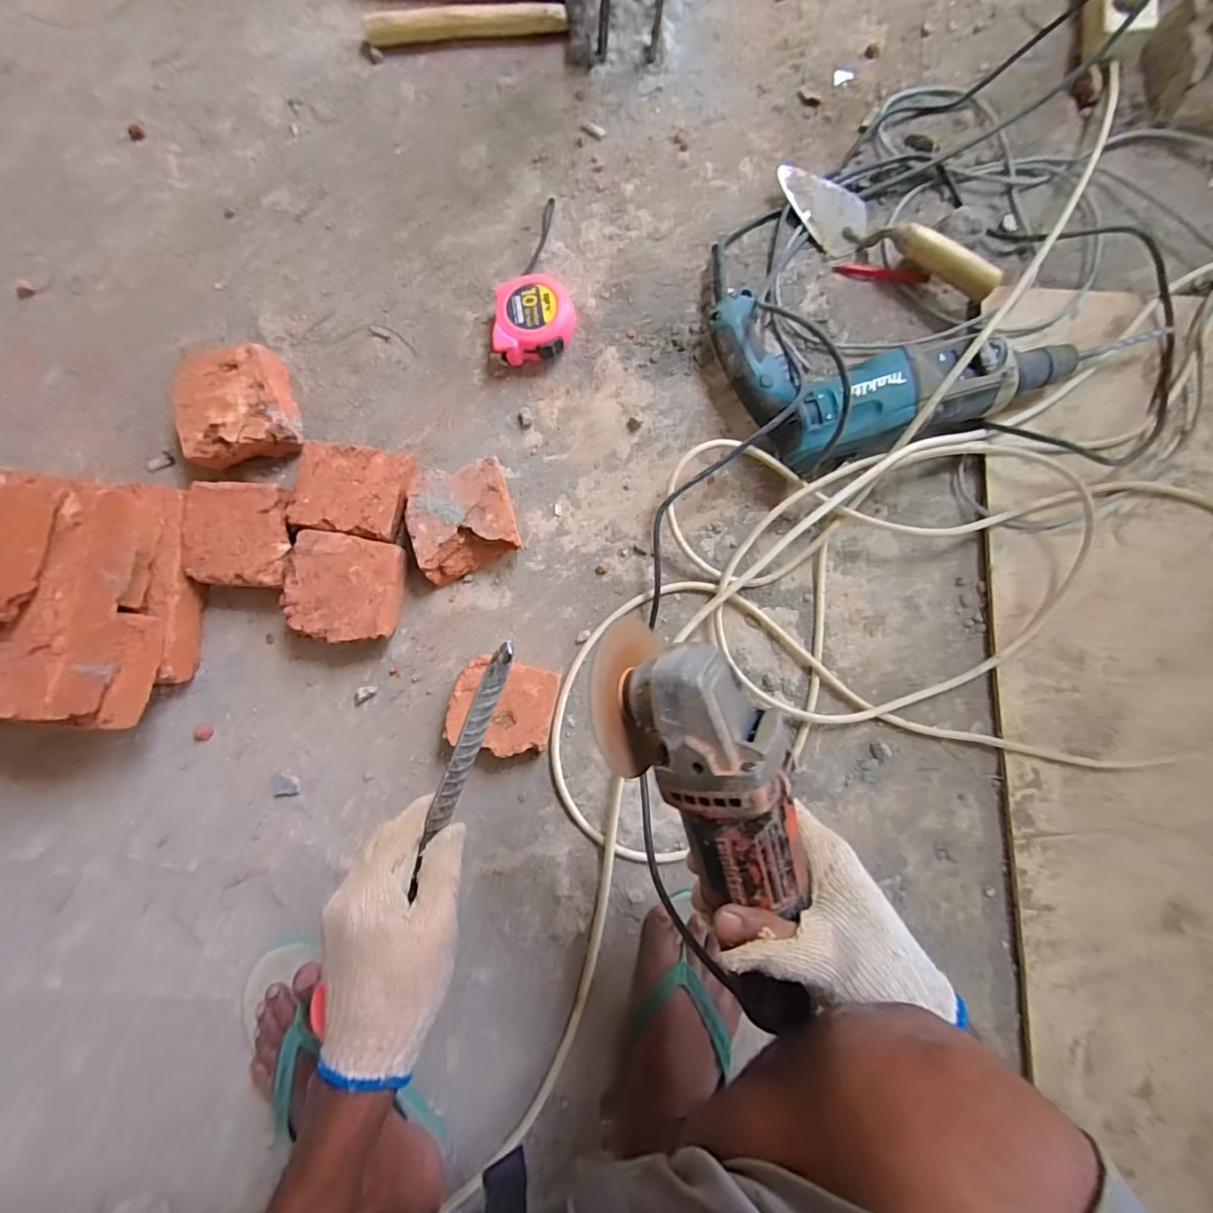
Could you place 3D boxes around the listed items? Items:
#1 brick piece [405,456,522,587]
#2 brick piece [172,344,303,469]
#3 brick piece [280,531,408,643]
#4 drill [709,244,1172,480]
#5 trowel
[{"bbox_3d":[-0.153,-0.092,0.591,0.110,0.056,0.112,-15,89,-4],"label":"brick piece"},{"bbox_3d":[-0.397,-0.214,0.588,0.109,0.060,0.114,0,88,-4],"label":"brick piece"},{"bbox_3d":[-0.271,-0.018,0.577,0.112,0.057,0.110,2,85,-3],"label":"brick piece"},{"bbox_3d":[0.318,-0.323,0.615,0.383,0.107,0.278,-17,89,-4],"label":"drill"},{"bbox_3d":[0.326,-0.440,0.641,0.281,0.058,0.071,36,83,14],"label":"trowel"}]

